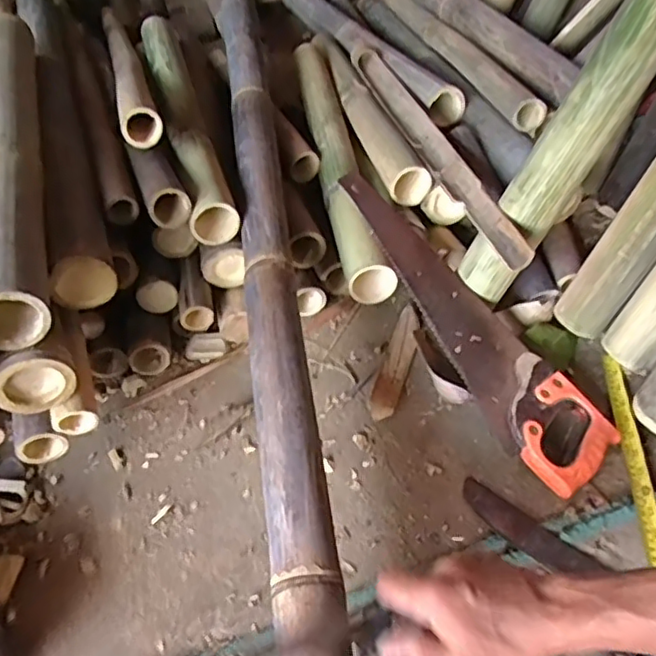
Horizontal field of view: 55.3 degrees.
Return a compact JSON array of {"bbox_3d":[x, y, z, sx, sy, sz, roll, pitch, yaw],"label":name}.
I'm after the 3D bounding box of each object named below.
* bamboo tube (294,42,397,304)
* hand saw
[{"bbox_3d":[0.008,-0.302,1.050,0.071,0.073,0.674,-8,46,-3],"label":"bamboo tube"},{"bbox_3d":[0.167,-0.024,0.802,0.111,0.023,0.499,-24,62,-19],"label":"hand saw"}]

